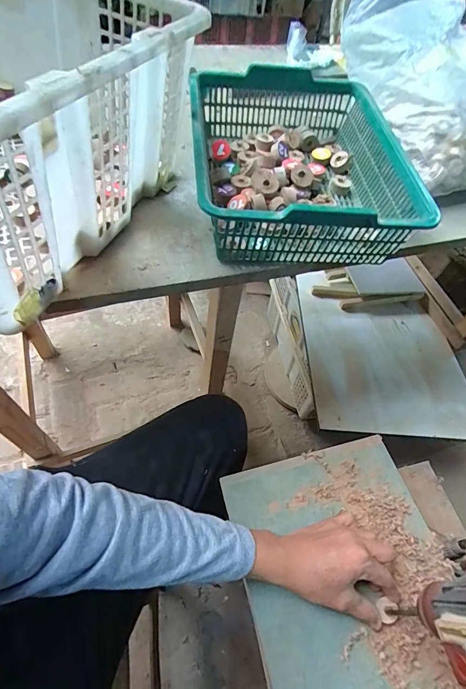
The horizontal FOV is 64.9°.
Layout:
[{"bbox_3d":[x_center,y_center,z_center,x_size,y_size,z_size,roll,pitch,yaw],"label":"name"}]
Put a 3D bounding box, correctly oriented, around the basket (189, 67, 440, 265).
[{"bbox_3d":[0.068,-0.211,0.429,0.226,0.080,0.292,-1,57,-8],"label":"basket"}]

